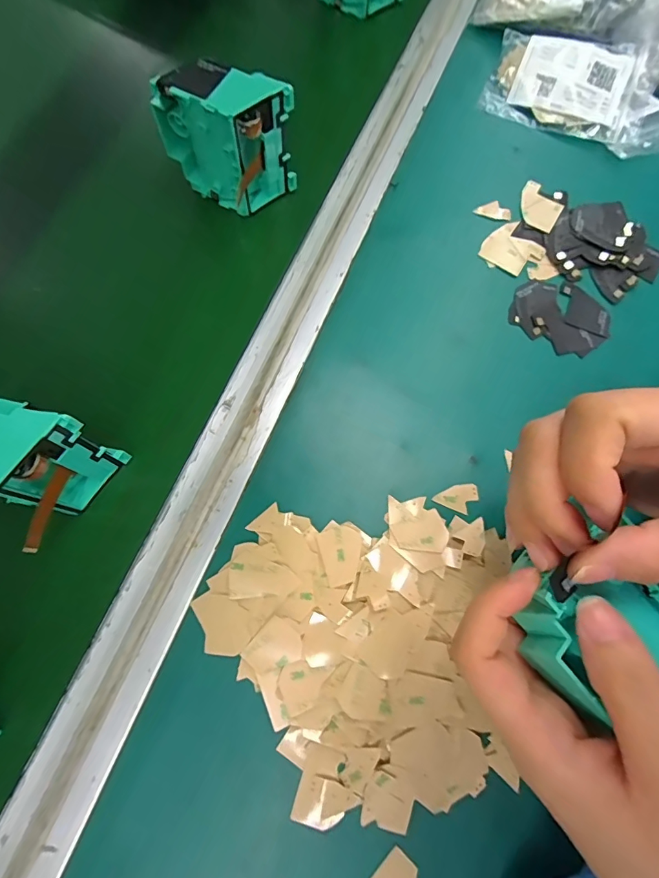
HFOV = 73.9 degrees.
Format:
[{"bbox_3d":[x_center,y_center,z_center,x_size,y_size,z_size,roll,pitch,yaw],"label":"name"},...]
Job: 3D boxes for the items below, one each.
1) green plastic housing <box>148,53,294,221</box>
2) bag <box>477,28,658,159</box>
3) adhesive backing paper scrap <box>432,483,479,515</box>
[{"bbox_3d":[-0.067,-0.193,0.283,0.082,0.071,0.040,22,73,5],"label":"green plastic housing"},{"bbox_3d":[0.200,-0.265,0.334,0.151,0.024,0.079,26,73,6],"label":"bag"},{"bbox_3d":[0.075,0.033,0.257,0.023,0.004,0.018,22,75,6],"label":"adhesive backing paper scrap"}]

